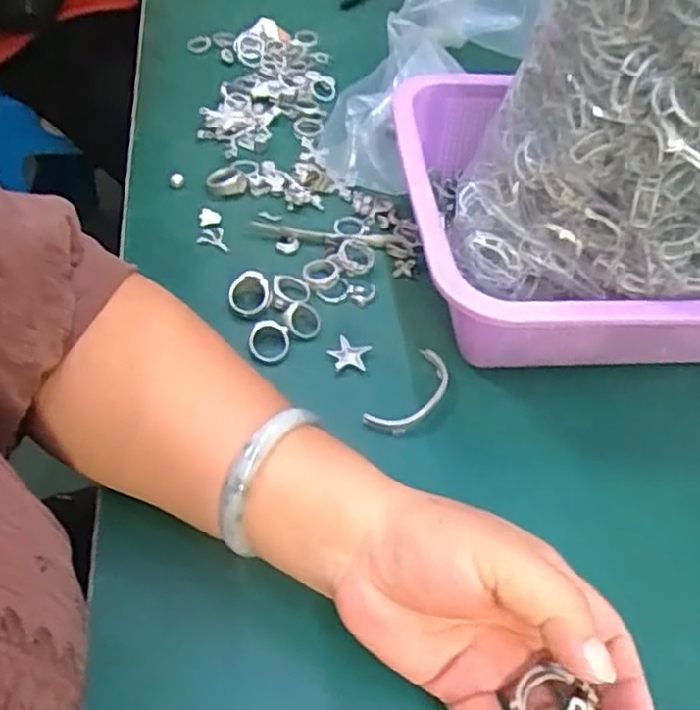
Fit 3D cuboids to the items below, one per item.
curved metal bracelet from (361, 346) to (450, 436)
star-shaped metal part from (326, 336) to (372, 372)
[{"bbox_3d":[0.037,0.021,0.409,0.025,0.007,0.068,30,54,18],"label":"curved metal bracelet"},{"bbox_3d":[-0.001,0.001,0.425,0.023,0.004,0.021,23,53,13],"label":"star-shaped metal part"}]

